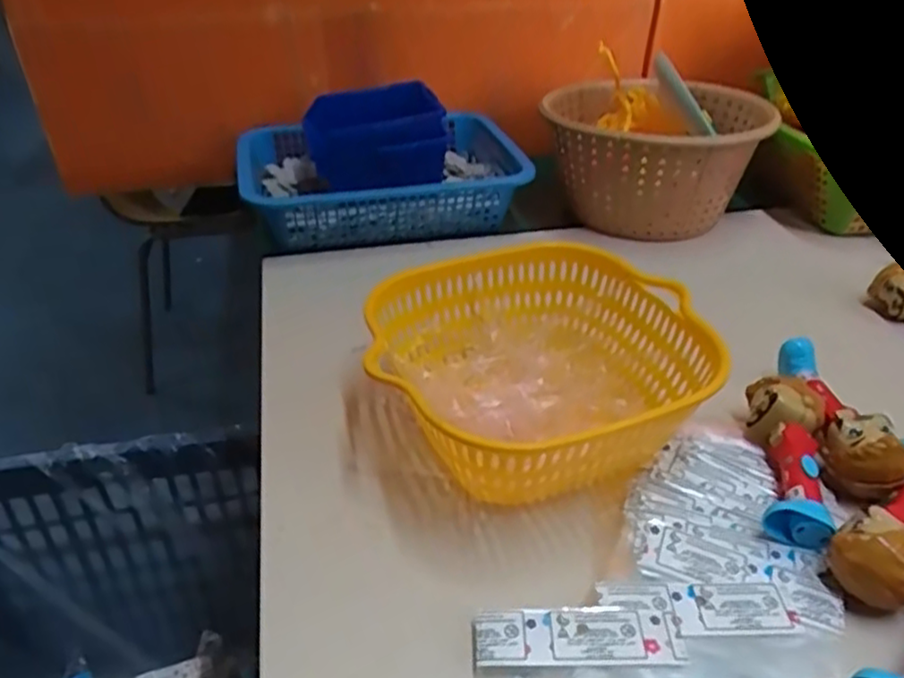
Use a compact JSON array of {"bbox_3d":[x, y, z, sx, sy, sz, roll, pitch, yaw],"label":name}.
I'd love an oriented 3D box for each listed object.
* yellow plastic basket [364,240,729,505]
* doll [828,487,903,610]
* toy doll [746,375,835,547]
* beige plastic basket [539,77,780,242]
[{"bbox_3d":[0.052,0.021,0.456,0.211,0.072,0.199,-11,36,-18],"label":"yellow plastic basket"},{"bbox_3d":[0.253,0.097,0.385,0.132,0.036,0.042,-27,43,-35],"label":"doll"},{"bbox_3d":[0.202,0.069,0.419,0.039,0.034,0.115,11,35,15],"label":"toy doll"},{"bbox_3d":[0.204,-0.199,0.731,0.202,0.125,0.227,2,35,3],"label":"beige plastic basket"}]

